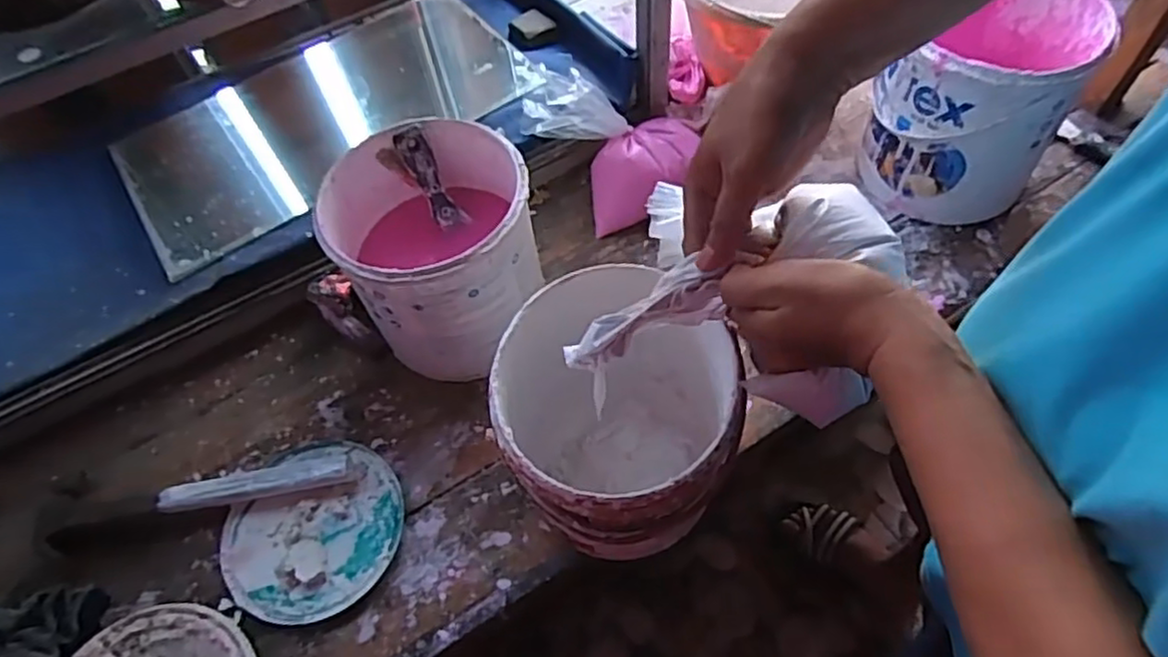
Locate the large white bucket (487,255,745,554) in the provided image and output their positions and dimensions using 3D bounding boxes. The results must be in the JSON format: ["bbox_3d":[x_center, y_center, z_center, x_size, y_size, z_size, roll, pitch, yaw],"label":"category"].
[{"bbox_3d":[0.028,0.079,0.563,0.176,0.202,0.182,-2,59,4],"label":"large white bucket"}]

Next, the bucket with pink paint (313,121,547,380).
[{"bbox_3d":[-0.134,-0.069,0.655,0.169,0.178,0.170,-2,59,4],"label":"bucket with pink paint"}]

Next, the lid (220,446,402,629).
[{"bbox_3d":[-0.242,0.175,0.617,0.149,0.014,0.157,-2,59,4],"label":"lid"}]

